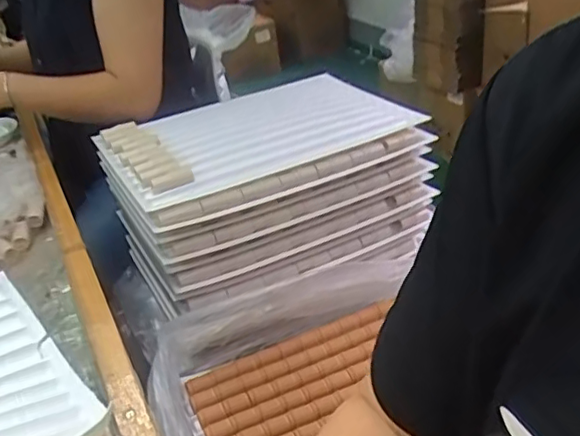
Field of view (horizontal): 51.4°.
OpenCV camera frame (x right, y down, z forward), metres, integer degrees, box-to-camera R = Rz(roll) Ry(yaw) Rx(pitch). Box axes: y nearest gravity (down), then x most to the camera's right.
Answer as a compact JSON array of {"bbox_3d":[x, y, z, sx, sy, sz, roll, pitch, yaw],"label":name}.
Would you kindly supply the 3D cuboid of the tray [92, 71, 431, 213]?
[{"bbox_3d":[-0.057,-0.149,0.968,0.453,0.032,0.319,-21,33,-24],"label":"tray"}]

